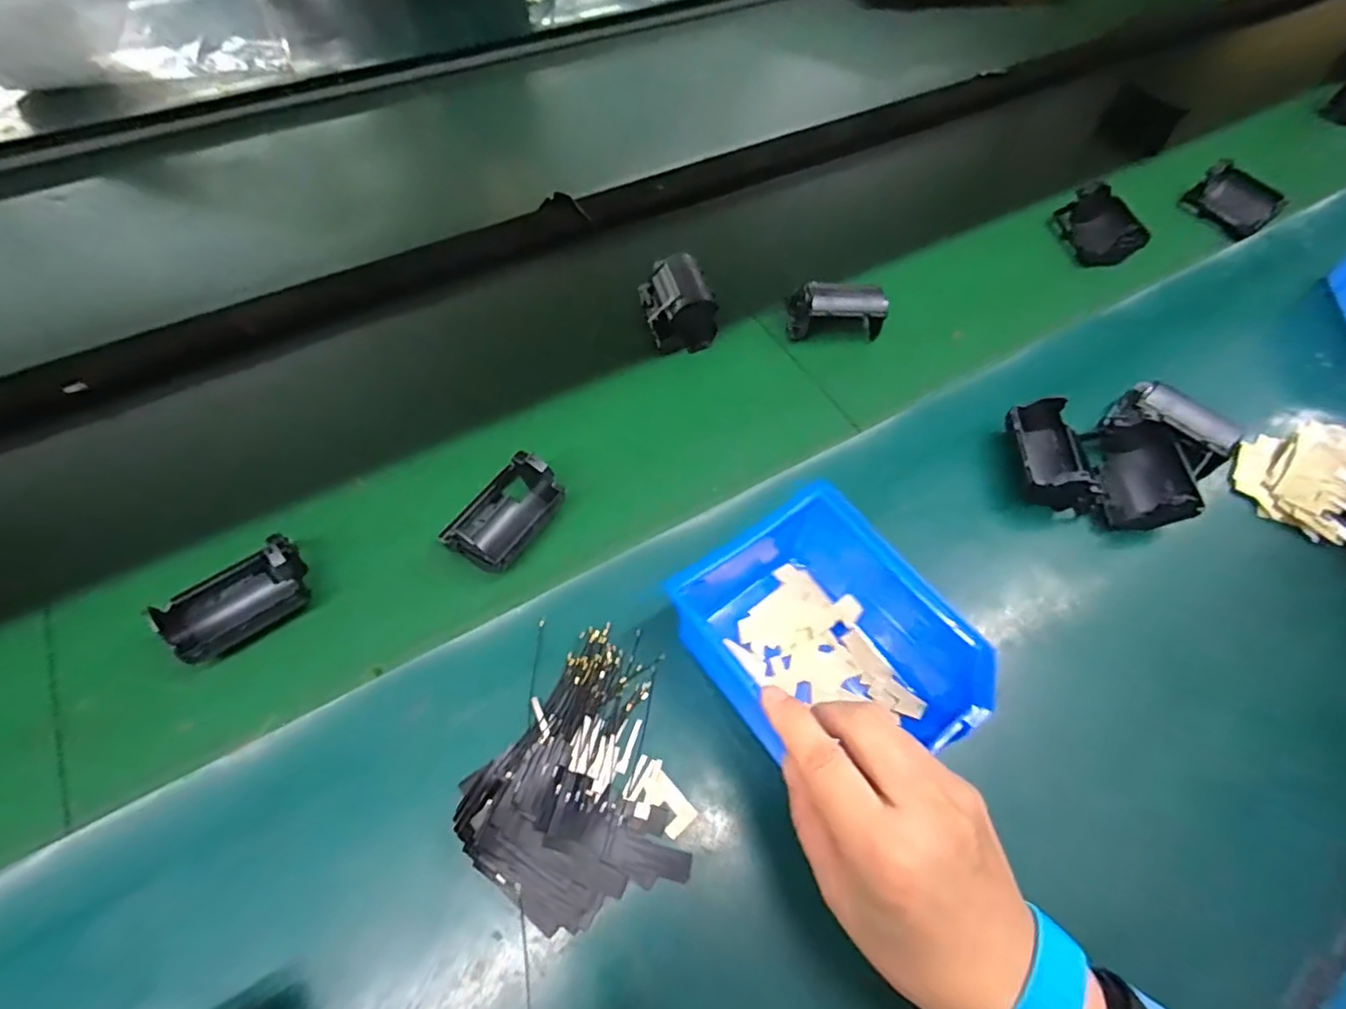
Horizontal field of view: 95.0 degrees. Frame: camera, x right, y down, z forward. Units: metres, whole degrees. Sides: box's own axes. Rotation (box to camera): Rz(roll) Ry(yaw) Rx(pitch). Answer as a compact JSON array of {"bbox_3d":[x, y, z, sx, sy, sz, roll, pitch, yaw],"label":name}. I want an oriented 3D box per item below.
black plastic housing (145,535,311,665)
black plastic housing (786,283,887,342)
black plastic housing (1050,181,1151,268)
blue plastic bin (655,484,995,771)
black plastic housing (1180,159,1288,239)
[{"bbox_3d":[-0.252,0.055,0.357,0.076,0.027,0.052,-39,68,-23],"label":"black plastic housing"},{"bbox_3d":[0.129,-0.154,0.488,0.070,0.042,0.034,-4,60,-5],"label":"black plastic housing"},{"bbox_3d":[0.388,-0.253,0.569,0.045,0.043,0.083,-18,62,-13],"label":"black plastic housing"},{"bbox_3d":[0.079,0.073,0.322,0.109,0.076,0.146,-34,66,-20],"label":"blue plastic bin"},{"bbox_3d":[0.546,-0.297,0.603,0.040,0.037,0.076,-29,65,-18],"label":"black plastic housing"}]

